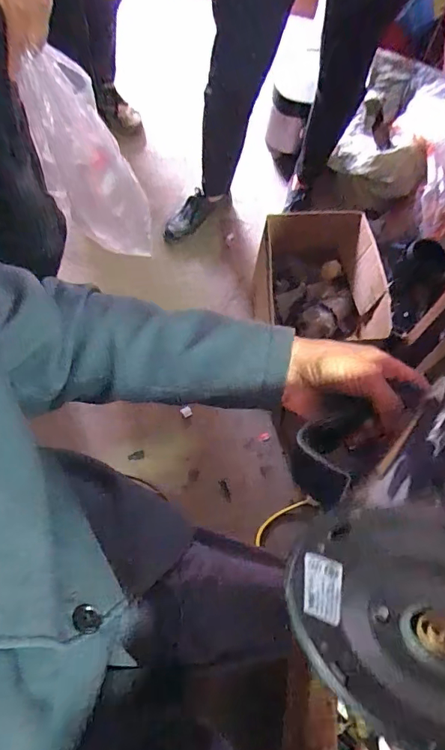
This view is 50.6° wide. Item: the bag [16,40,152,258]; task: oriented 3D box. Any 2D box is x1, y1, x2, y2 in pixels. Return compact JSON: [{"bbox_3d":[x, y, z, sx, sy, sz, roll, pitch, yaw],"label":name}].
[{"bbox_3d":[-0.197,-0.321,0.737,0.161,0.288,0.094,21,67,6],"label":"bag"}]

